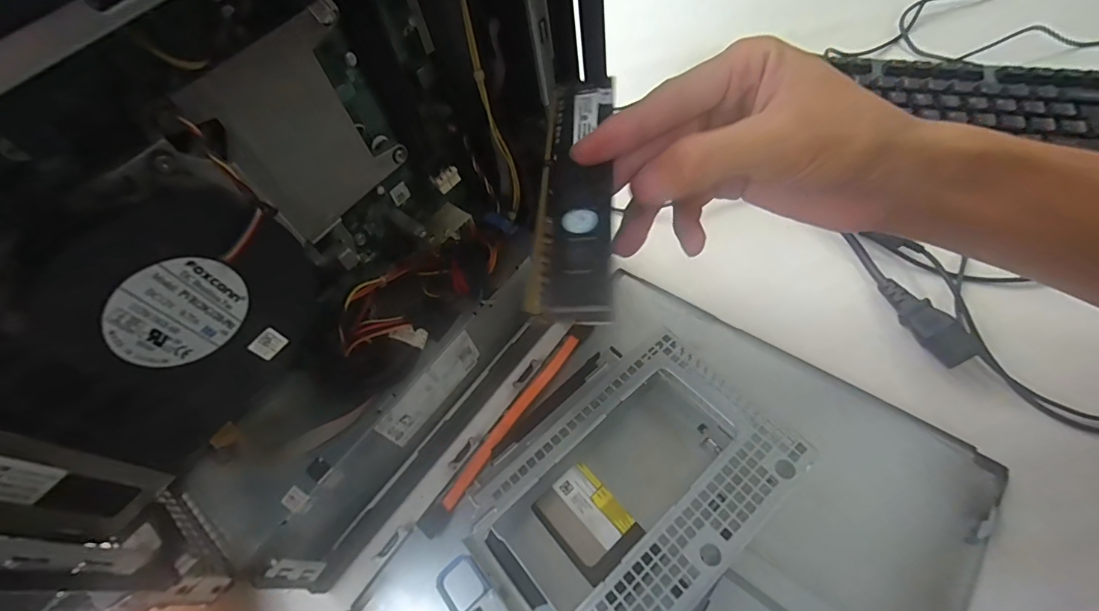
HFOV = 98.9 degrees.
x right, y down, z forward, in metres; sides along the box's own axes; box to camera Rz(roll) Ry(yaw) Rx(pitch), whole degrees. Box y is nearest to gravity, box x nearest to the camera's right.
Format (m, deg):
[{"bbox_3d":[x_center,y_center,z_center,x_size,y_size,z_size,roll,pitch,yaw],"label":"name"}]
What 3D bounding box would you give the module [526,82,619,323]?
[{"bbox_3d":[0.010,-0.049,0.193,0.031,0.006,0.127,1,60,4],"label":"module"}]

